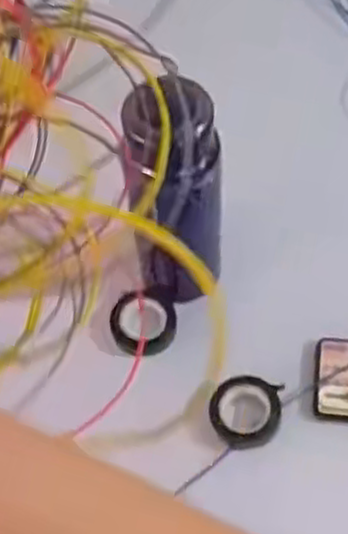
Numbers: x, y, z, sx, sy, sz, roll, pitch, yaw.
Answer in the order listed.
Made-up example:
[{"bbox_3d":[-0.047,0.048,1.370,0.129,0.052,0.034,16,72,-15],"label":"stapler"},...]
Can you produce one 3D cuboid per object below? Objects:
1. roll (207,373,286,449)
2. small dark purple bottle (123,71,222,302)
[{"bbox_3d":[0.062,0.125,0.671,0.060,0.021,0.062,-1,60,2],"label":"roll"},{"bbox_3d":[0.002,-0.054,0.631,0.073,0.236,0.057,-3,60,2],"label":"small dark purple bottle"}]

